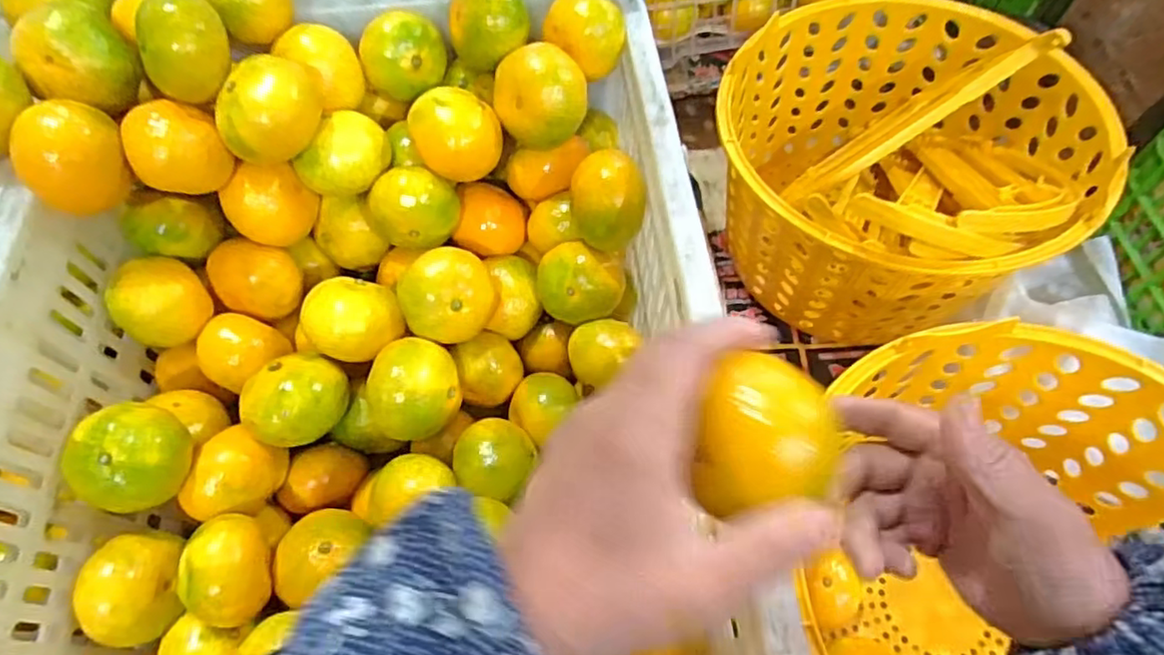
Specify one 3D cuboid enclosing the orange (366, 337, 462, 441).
[{"bbox_3d":[-0.112,0.043,0.428,0.057,0.045,0.061,0,61,0],"label":"orange"}]

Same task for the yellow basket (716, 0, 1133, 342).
[{"bbox_3d":[0.292,-0.155,0.619,0.322,0.214,0.309,0,61,0],"label":"yellow basket"}]

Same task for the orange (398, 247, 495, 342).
[{"bbox_3d":[-0.093,-0.016,0.449,0.064,0.064,0.053,-18,63,-9],"label":"orange"}]

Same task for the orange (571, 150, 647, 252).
[{"bbox_3d":[0.019,-0.083,0.445,0.051,0.067,0.061,2,61,1],"label":"orange"}]

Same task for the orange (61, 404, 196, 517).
[{"bbox_3d":[-0.280,0.085,0.400,0.051,0.062,0.062,21,64,11],"label":"orange"}]

